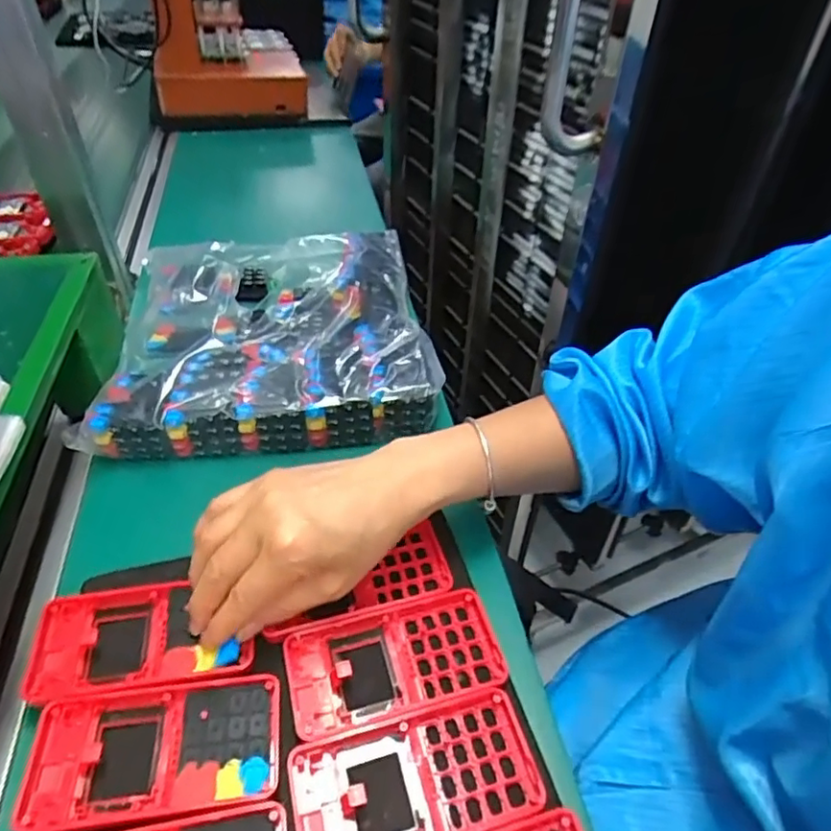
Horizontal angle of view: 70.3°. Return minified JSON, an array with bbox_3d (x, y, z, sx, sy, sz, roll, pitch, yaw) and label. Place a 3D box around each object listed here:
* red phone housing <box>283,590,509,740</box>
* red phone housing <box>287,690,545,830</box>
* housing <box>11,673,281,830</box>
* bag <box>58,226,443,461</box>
[{"bbox_3d":[-0.011,0.143,0.347,0.123,0.017,0.064,-8,45,-15],"label":"red phone housing"},{"bbox_3d":[0.000,0.188,0.305,0.124,0.017,0.059,-8,45,-15],"label":"red phone housing"},{"bbox_3d":[-0.135,0.172,0.305,0.123,0.013,0.062,-3,44,-9],"label":"housing"},{"bbox_3d":[-0.136,-0.089,0.557,0.275,0.063,0.298,-4,44,-11],"label":"bag"}]

